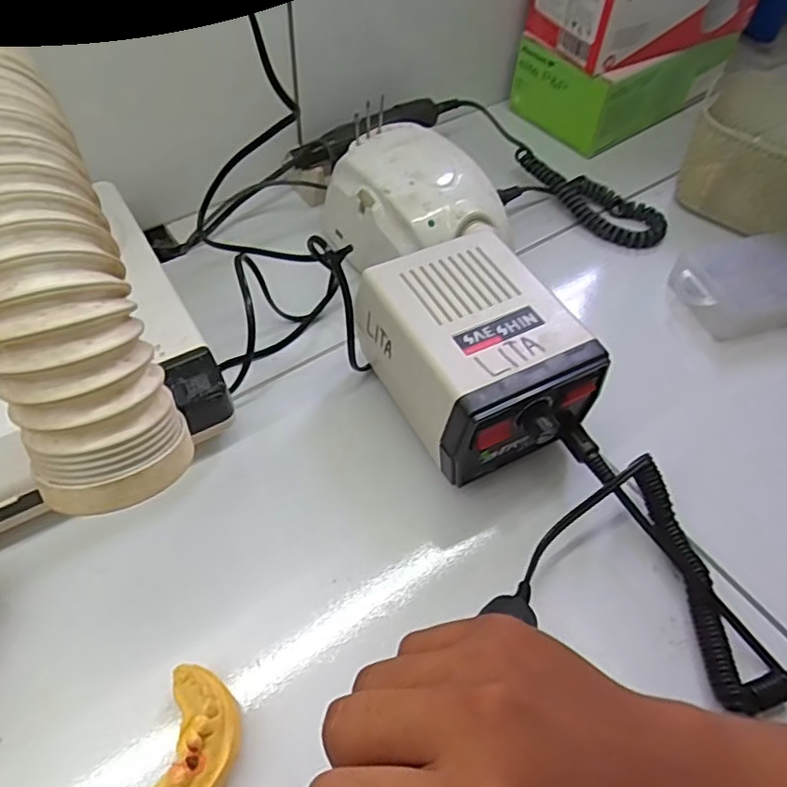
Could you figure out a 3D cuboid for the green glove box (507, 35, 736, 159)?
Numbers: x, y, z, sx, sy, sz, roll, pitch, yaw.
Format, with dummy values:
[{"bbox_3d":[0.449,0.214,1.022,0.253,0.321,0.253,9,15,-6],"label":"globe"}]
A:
[{"bbox_3d":[0.241,-0.343,0.654,0.222,0.069,0.117,-32,61,-24],"label":"green glove box"}]

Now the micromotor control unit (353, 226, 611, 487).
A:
[{"bbox_3d":[0.045,-0.017,0.389,0.108,0.086,0.133,-23,58,-19],"label":"micromotor control unit"}]

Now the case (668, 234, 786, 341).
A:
[{"bbox_3d":[0.290,-0.090,0.499,0.127,0.035,0.077,-14,55,-14],"label":"case"}]

